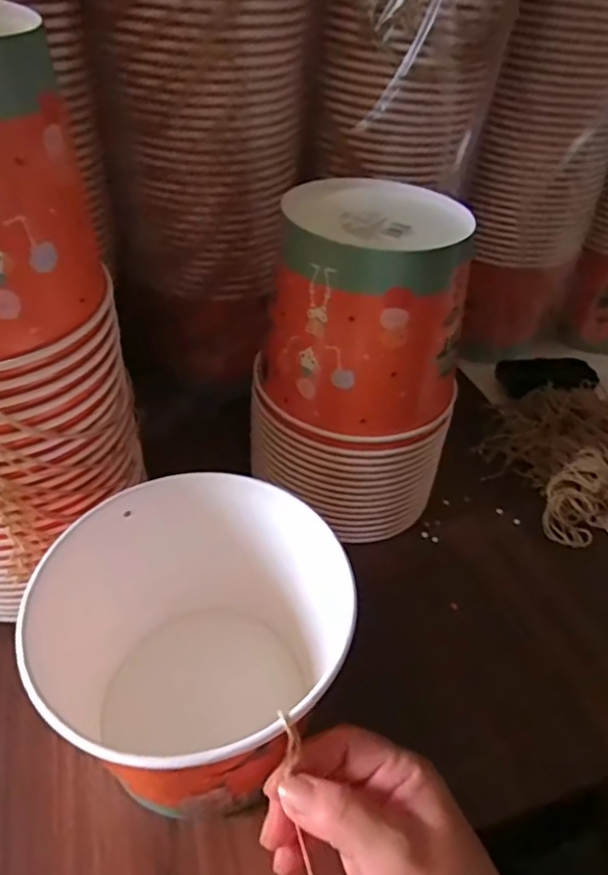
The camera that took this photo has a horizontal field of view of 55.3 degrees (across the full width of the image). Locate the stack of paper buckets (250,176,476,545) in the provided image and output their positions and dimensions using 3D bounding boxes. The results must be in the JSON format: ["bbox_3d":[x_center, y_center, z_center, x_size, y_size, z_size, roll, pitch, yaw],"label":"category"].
[{"bbox_3d":[0.047,-0.048,0.457,0.144,0.245,0.133,14,44,9],"label":"stack of paper buckets"}]

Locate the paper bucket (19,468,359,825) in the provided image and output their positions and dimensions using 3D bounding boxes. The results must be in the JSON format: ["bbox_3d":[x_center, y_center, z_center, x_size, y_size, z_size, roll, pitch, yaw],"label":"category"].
[{"bbox_3d":[-0.061,0.129,0.341,0.155,0.142,0.162,3,42,-3],"label":"paper bucket"}]

